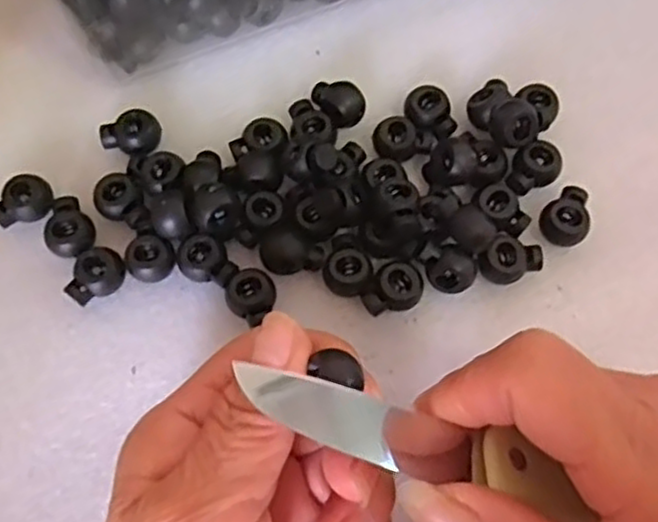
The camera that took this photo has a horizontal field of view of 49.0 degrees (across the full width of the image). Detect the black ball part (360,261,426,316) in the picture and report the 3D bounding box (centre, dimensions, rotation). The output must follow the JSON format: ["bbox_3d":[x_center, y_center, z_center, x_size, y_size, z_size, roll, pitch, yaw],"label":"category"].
[{"bbox_3d":[0.026,0.012,0.277,0.017,0.012,0.023,40,76,13],"label":"black ball part"}]

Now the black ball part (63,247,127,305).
[{"bbox_3d":[-0.091,0.006,0.284,0.023,0.014,0.018,-29,73,-9],"label":"black ball part"}]

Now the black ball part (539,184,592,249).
[{"bbox_3d":[0.096,-0.017,0.292,0.019,0.013,0.023,35,75,12],"label":"black ball part"}]

